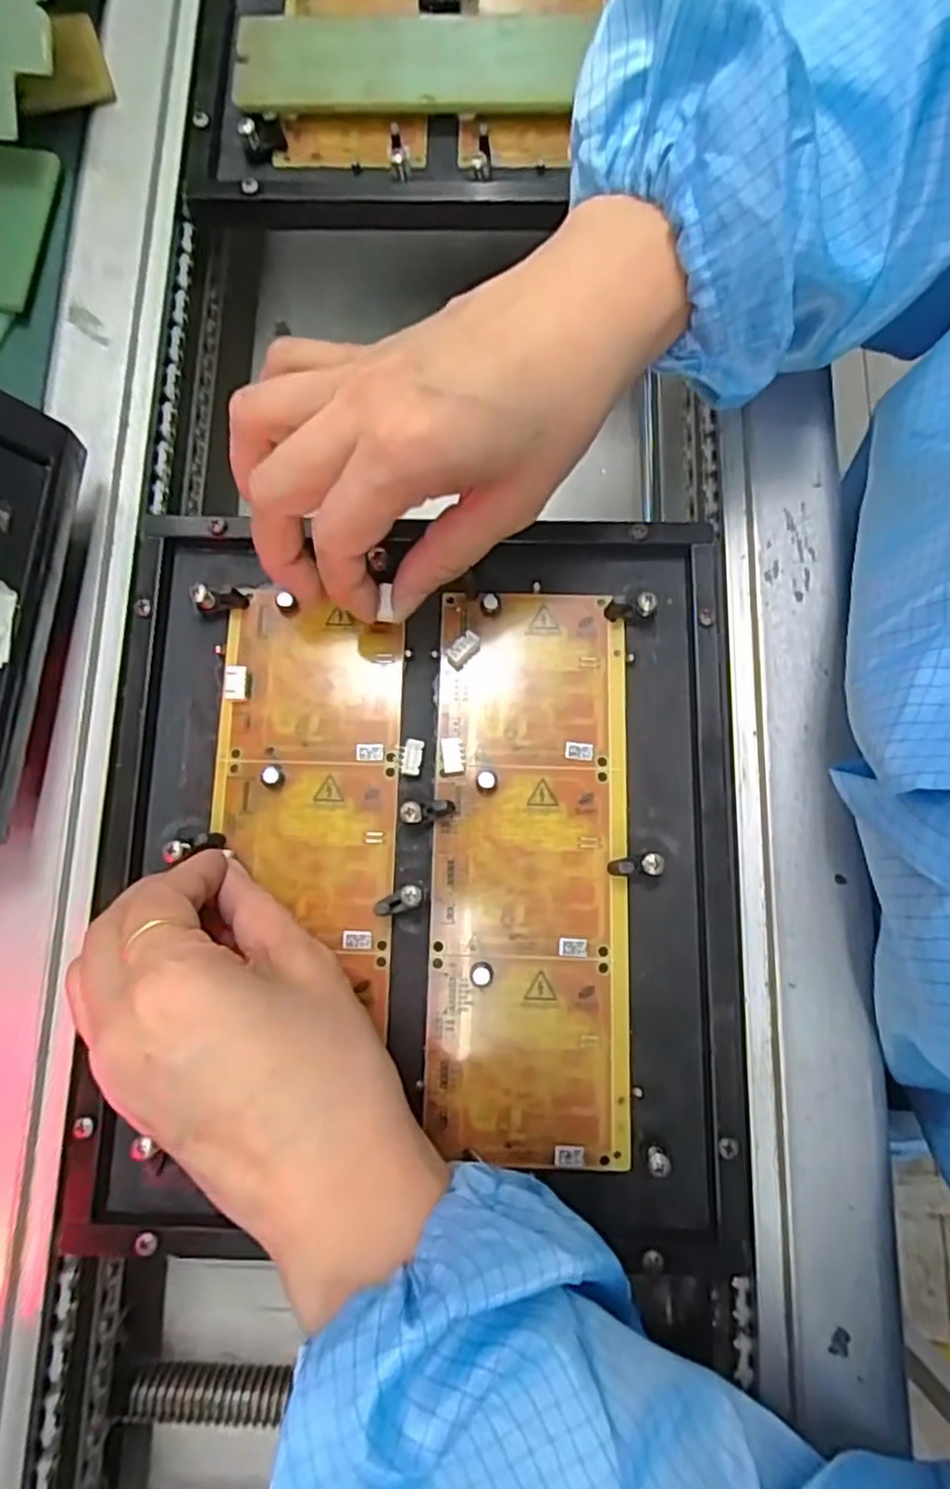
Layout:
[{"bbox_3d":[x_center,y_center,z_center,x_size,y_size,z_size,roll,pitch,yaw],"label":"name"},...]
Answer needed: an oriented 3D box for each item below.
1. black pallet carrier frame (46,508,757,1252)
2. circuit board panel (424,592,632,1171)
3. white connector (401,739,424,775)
[{"bbox_3d":[-0.021,0.043,0.273,0.231,0.014,0.261,1,80,1],"label":"black pallet carrier frame"},{"bbox_3d":[0.022,0.044,0.277,0.072,0.004,0.209,1,80,1],"label":"circuit board panel"},{"bbox_3d":[-0.024,0.005,0.283,0.008,0.006,0.014,11,80,3],"label":"white connector"}]

